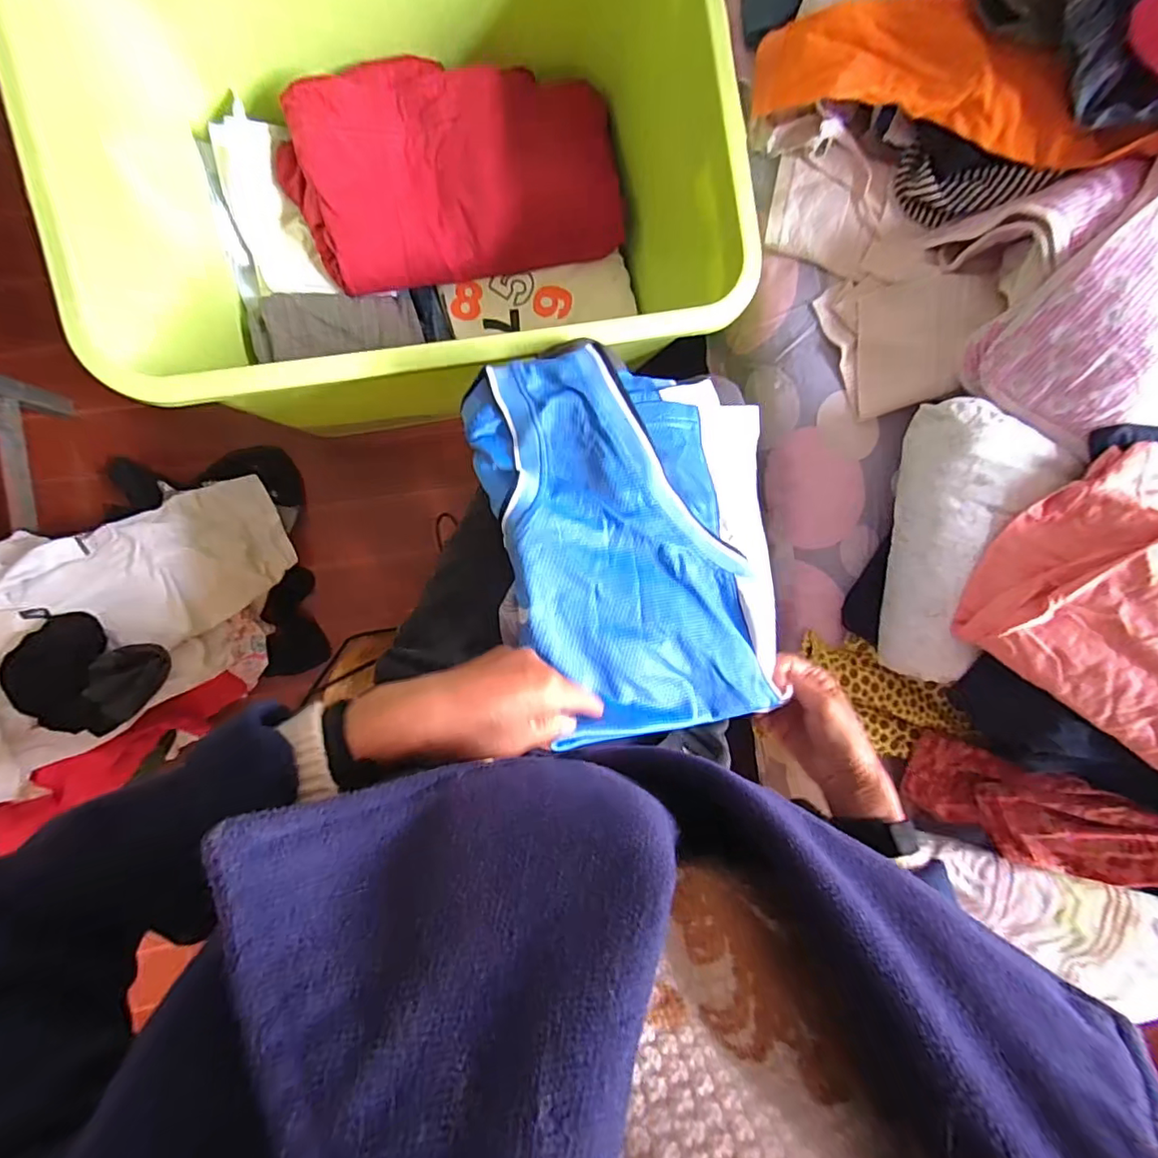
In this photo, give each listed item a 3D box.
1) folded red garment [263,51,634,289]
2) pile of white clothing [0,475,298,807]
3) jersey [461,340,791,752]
[{"bbox_3d":[-0.168,-0.565,0.732,0.454,0.081,0.250,-15,96,-8],"label":"folded red garment"},{"bbox_3d":[-0.647,0.037,0.691,0.305,0.171,0.530,49,42,-9],"label":"pile of white clothing"},{"bbox_3d":[0.058,-0.038,0.438,0.235,0.088,0.312,-15,96,-8],"label":"jersey"}]

